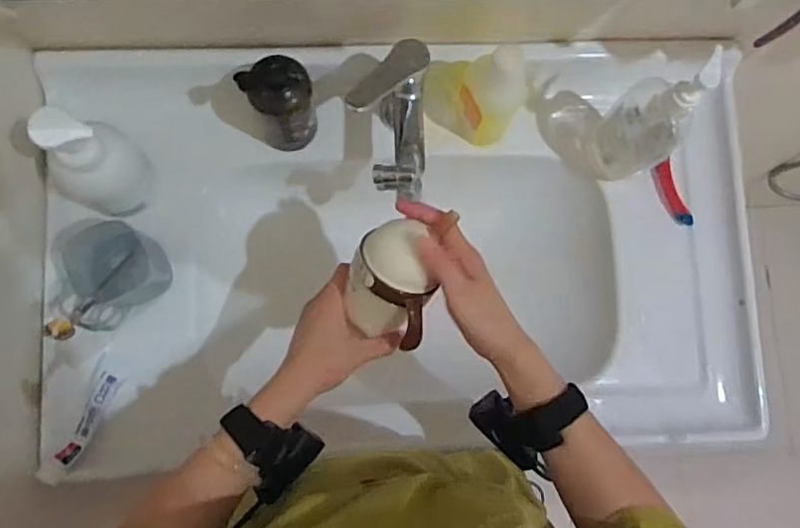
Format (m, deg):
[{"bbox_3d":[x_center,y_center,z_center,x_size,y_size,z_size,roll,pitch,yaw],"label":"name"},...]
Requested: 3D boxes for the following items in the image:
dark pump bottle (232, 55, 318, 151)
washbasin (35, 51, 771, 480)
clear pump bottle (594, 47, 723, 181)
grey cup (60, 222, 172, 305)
[{"bbox_3d":[-0.123,-0.169,0.630,0.063,0.116,0.058,1,81,-3],"label":"dark pump bottle"},{"bbox_3d":[0.013,-0.011,0.705,0.781,0.153,0.436,-1,81,-4],"label":"washbasin"},{"bbox_3d":[0.260,-0.147,0.616,0.055,0.222,0.071,-44,86,-9],"label":"clear pump bottle"},{"bbox_3d":[-0.297,0.000,0.624,0.076,0.074,0.081,1,81,-3],"label":"grey cup"}]

